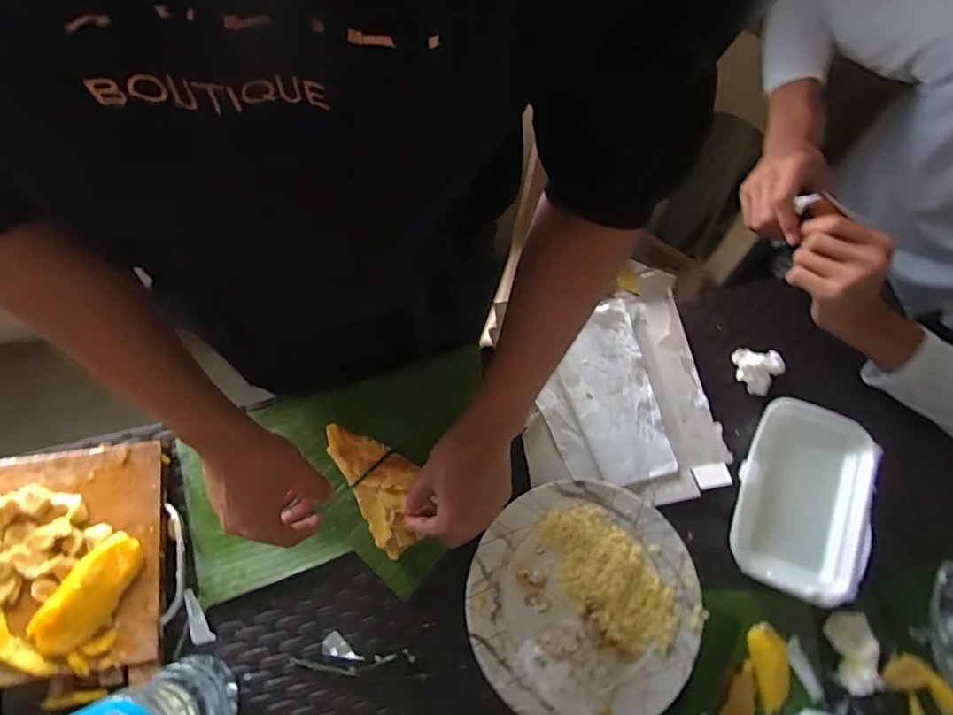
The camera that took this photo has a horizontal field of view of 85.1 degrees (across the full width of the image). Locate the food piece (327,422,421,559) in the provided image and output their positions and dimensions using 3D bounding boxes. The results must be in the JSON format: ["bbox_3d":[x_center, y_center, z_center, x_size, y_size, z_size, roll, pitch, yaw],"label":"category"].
[{"bbox_3d":[-0.097,0.123,0.525,0.064,0.024,0.142,-28,78,-12],"label":"food piece"}]

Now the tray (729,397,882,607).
[{"bbox_3d":[0.331,0.142,0.531,0.119,0.045,0.190,21,71,5],"label":"tray"}]

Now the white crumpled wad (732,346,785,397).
[{"bbox_3d":[0.316,0.012,0.583,0.045,0.031,0.056,-23,74,-7],"label":"white crumpled wad"}]

